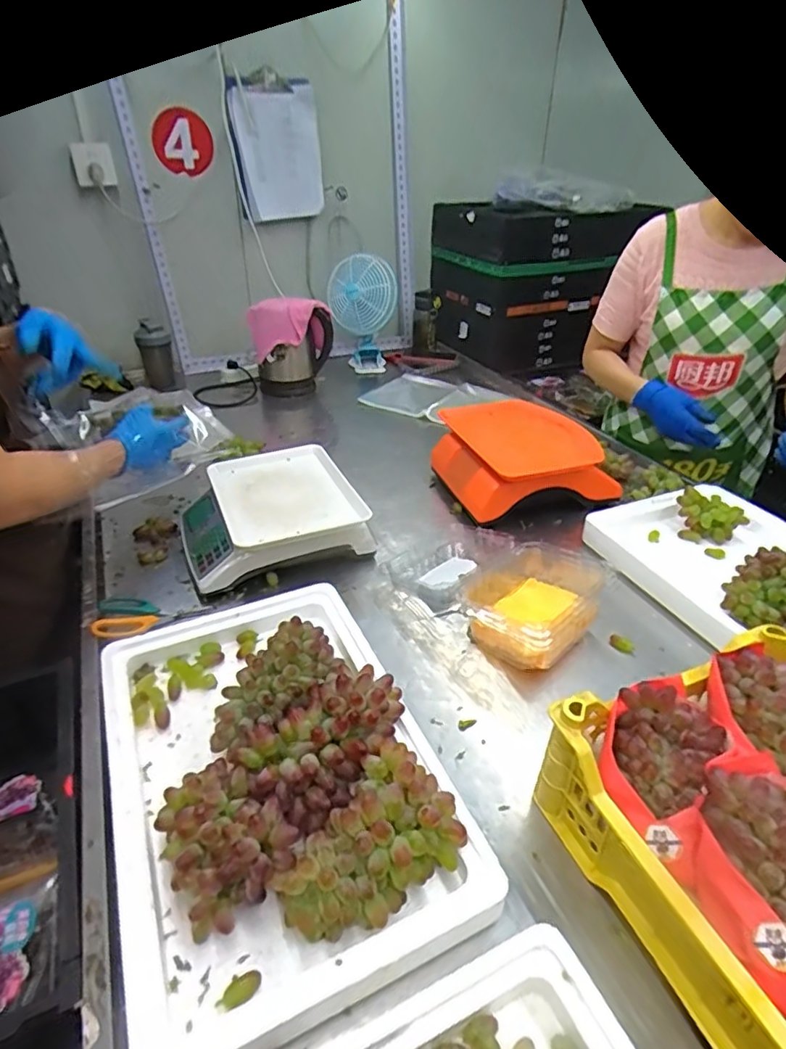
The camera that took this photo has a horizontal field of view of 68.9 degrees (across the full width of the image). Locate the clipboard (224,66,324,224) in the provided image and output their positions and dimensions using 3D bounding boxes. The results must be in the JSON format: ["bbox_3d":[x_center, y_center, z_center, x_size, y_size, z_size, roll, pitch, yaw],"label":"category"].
[{"bbox_3d":[-0.277,-0.896,1.377,0.224,0.291,0.027,-24,42,-25],"label":"clipboard"}]

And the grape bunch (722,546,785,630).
[{"bbox_3d":[0.516,0.085,0.770,0.109,0.067,0.106,-28,43,-36],"label":"grape bunch"}]

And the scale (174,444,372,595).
[{"bbox_3d":[-0.211,-0.017,0.968,0.277,0.099,0.284,-13,36,-20],"label":"scale"}]

